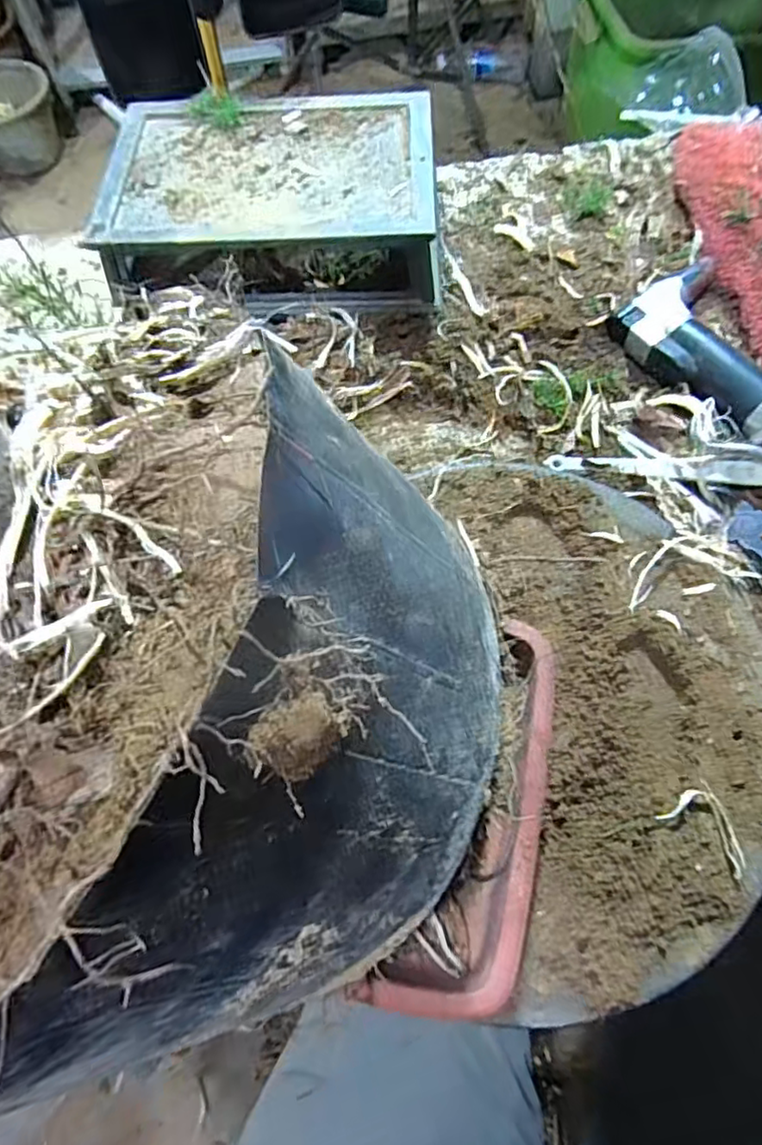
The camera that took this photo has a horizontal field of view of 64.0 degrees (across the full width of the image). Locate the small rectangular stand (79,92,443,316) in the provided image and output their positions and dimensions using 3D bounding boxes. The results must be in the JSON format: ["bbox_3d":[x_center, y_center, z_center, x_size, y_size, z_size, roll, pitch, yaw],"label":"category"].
[{"bbox_3d":[-0.064,-0.230,0.390,0.202,0.054,0.158,-1,65,2],"label":"small rectangular stand"}]

